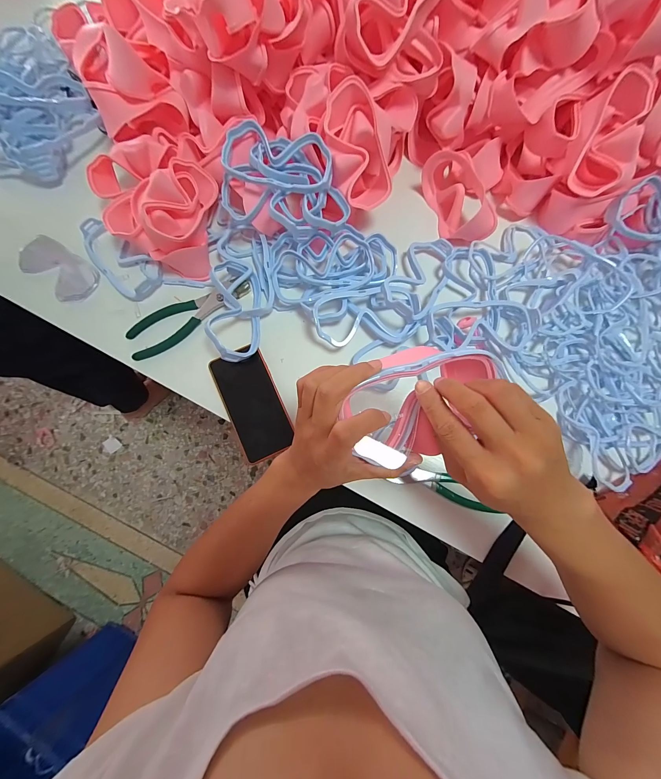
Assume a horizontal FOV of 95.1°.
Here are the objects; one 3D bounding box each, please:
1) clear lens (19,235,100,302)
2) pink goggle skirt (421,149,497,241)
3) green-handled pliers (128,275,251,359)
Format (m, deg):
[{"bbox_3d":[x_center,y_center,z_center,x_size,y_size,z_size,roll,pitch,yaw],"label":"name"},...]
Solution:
[{"bbox_3d":[-0.432,-0.190,0.485,0.129,0.025,0.068,34,80,6],"label":"clear lens"},{"bbox_3d":[0.200,-0.299,0.468,0.070,0.066,0.147,-17,80,-4],"label":"pink goggle skirt"},{"bbox_3d":[-0.214,-0.115,0.460,0.194,0.026,0.071,-24,80,-5],"label":"green-handled pliers"}]

